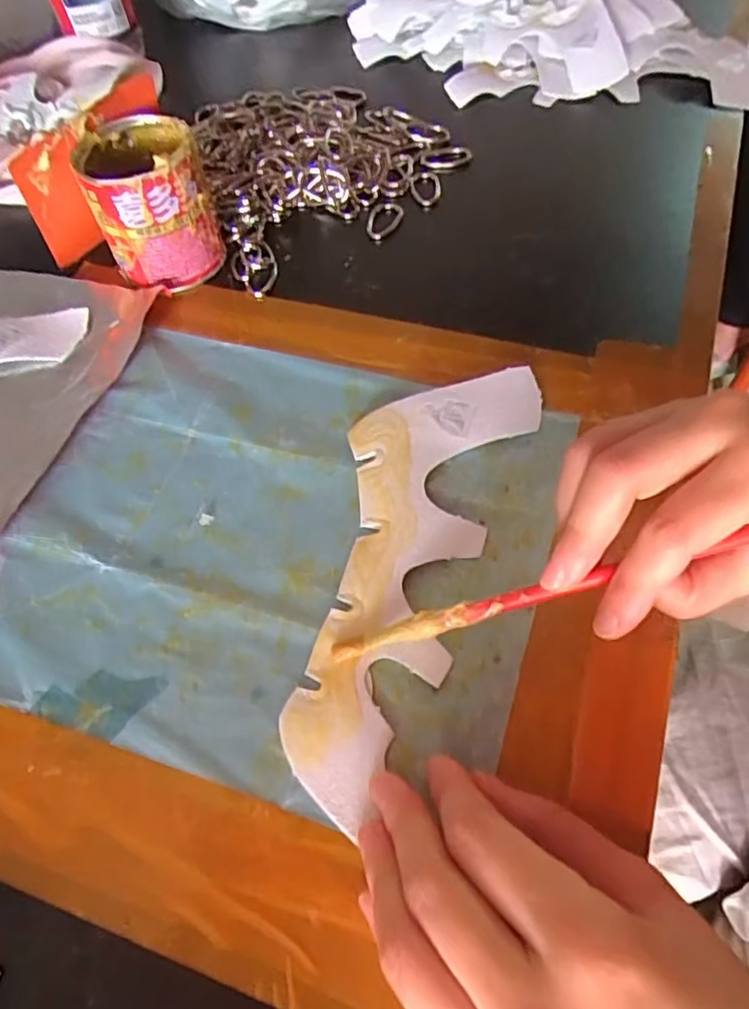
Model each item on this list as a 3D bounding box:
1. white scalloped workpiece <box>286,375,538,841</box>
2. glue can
[{"bbox_3d":[0.012,0.018,0.269,0.074,0.006,0.212,15,62,13],"label":"white scalloped workpiece"},{"bbox_3d":[-0.126,-0.171,0.360,0.067,0.070,0.063,-16,58,-6],"label":"glue can"}]

